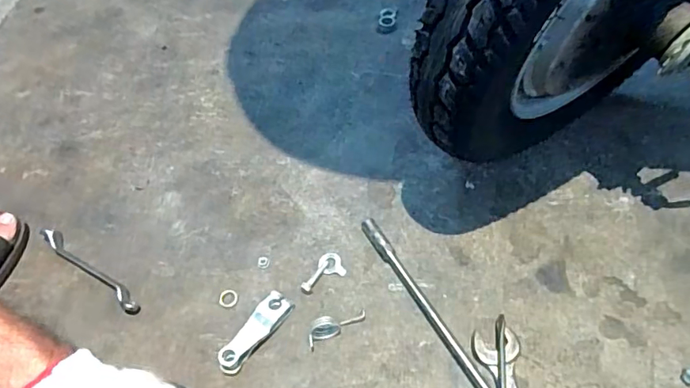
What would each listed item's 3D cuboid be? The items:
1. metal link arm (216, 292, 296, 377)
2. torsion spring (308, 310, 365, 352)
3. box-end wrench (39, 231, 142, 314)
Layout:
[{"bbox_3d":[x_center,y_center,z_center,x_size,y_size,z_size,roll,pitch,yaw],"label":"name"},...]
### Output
[{"bbox_3d":[-0.085,0.133,0.484,0.026,0.018,0.086,29,62,23],"label":"metal link arm"},{"bbox_3d":[-0.009,0.122,0.478,0.060,0.026,0.014,-25,56,-13],"label":"torsion spring"},{"bbox_3d":[-0.270,0.079,0.534,0.155,0.013,0.017,30,62,23],"label":"box-end wrench"}]

